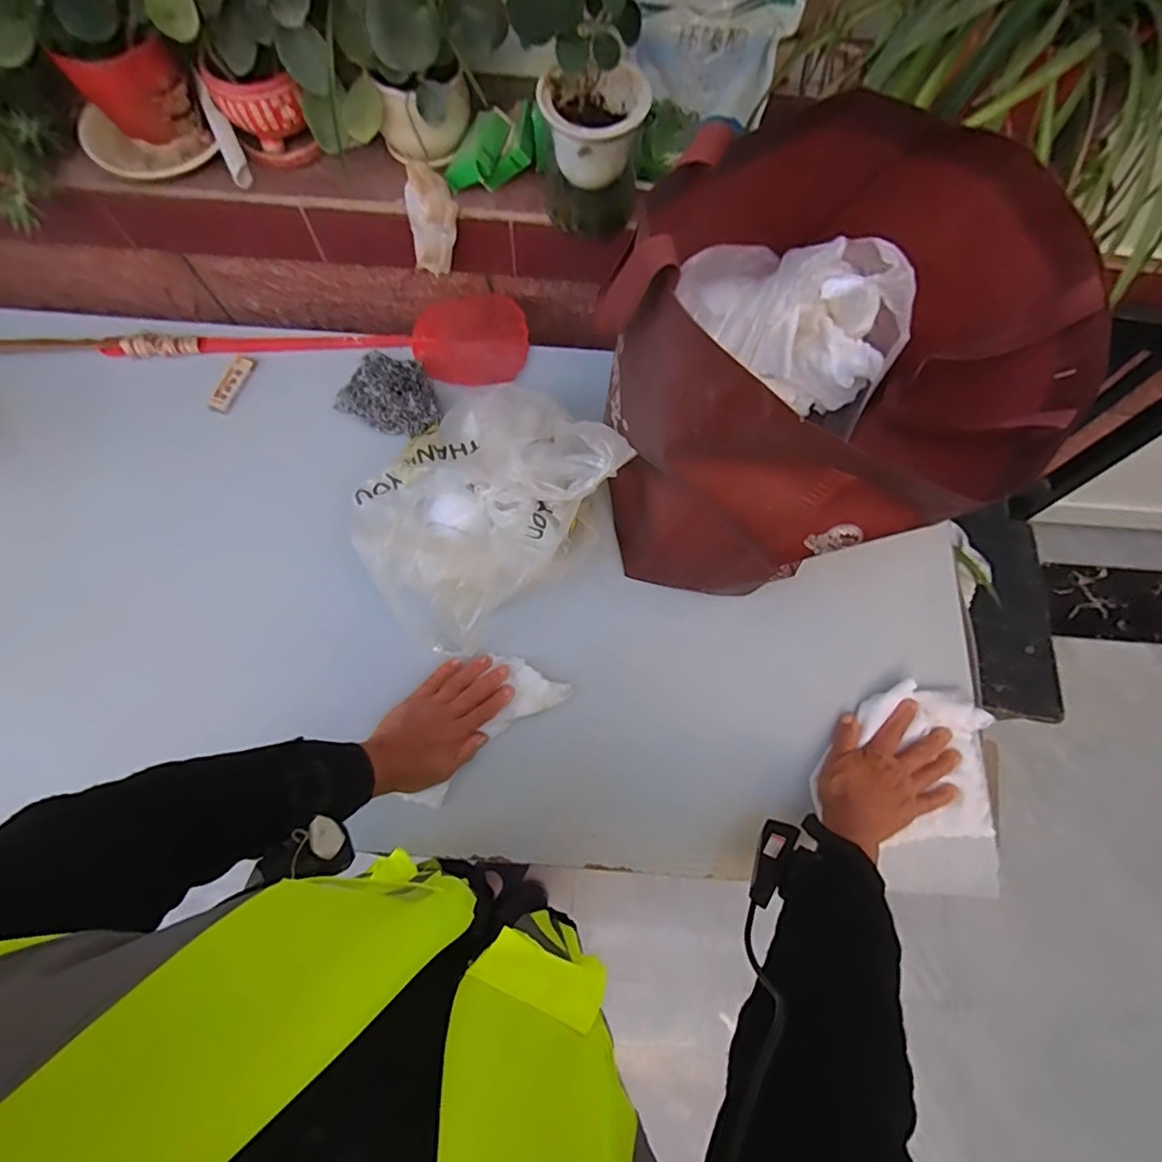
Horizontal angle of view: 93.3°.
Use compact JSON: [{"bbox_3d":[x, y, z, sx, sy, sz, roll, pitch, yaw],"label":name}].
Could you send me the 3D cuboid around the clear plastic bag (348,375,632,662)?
[{"bbox_3d":[-0.111,-0.078,0.531,0.242,0.168,0.214,-43,78,-13],"label":"clear plastic bag"}]

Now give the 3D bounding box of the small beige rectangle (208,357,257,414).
[{"bbox_3d":[-0.427,-0.242,0.669,0.023,0.010,0.075,20,73,5],"label":"small beige rectangle"}]

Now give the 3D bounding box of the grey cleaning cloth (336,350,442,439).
[{"bbox_3d":[-0.220,-0.226,0.647,0.127,0.042,0.091,25,73,6],"label":"grey cleaning cloth"}]

